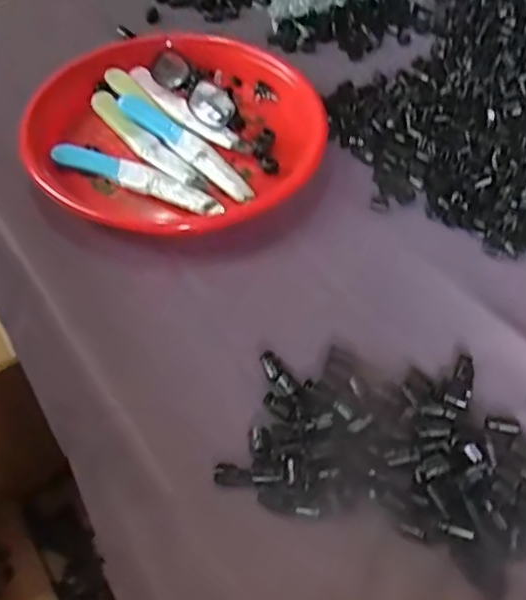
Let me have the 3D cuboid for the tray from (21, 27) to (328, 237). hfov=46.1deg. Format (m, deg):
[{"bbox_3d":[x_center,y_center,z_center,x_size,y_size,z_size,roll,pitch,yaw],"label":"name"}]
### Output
[{"bbox_3d":[-0.082,-0.159,0.545,0.250,0.030,0.256,-26,60,-20],"label":"tray"}]

